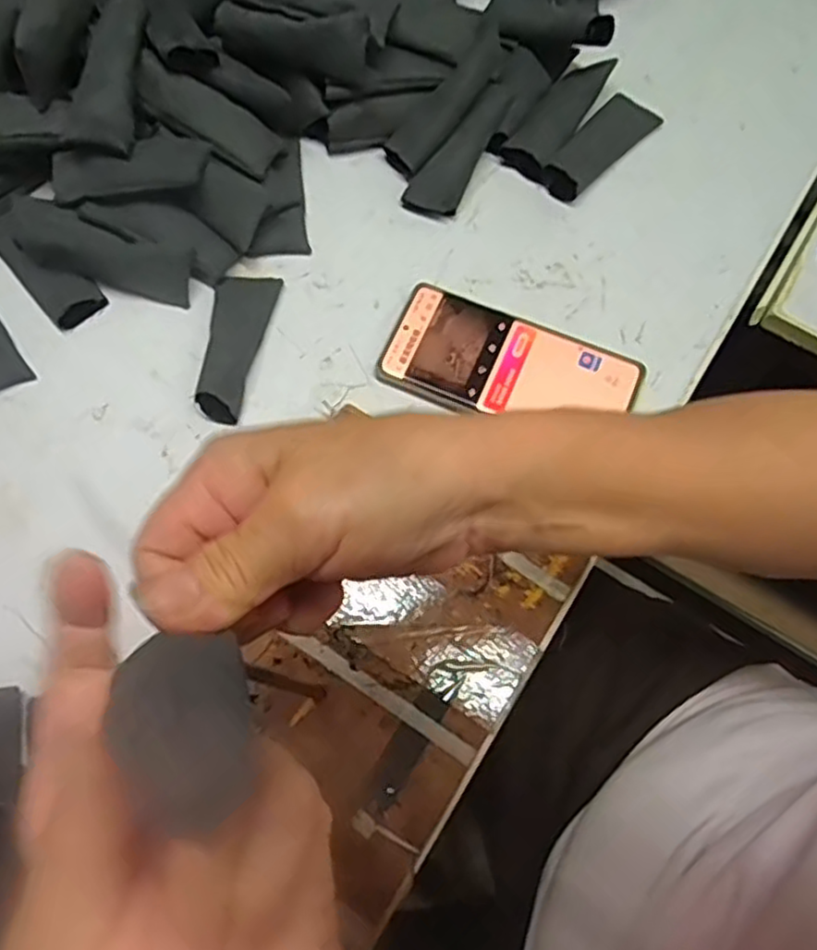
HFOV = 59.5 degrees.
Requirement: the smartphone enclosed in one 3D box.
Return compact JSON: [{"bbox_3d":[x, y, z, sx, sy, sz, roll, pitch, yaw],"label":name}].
[{"bbox_3d":[0.064,-0.068,0.461,0.156,0.014,0.076,22,72,8],"label":"smartphone"}]

